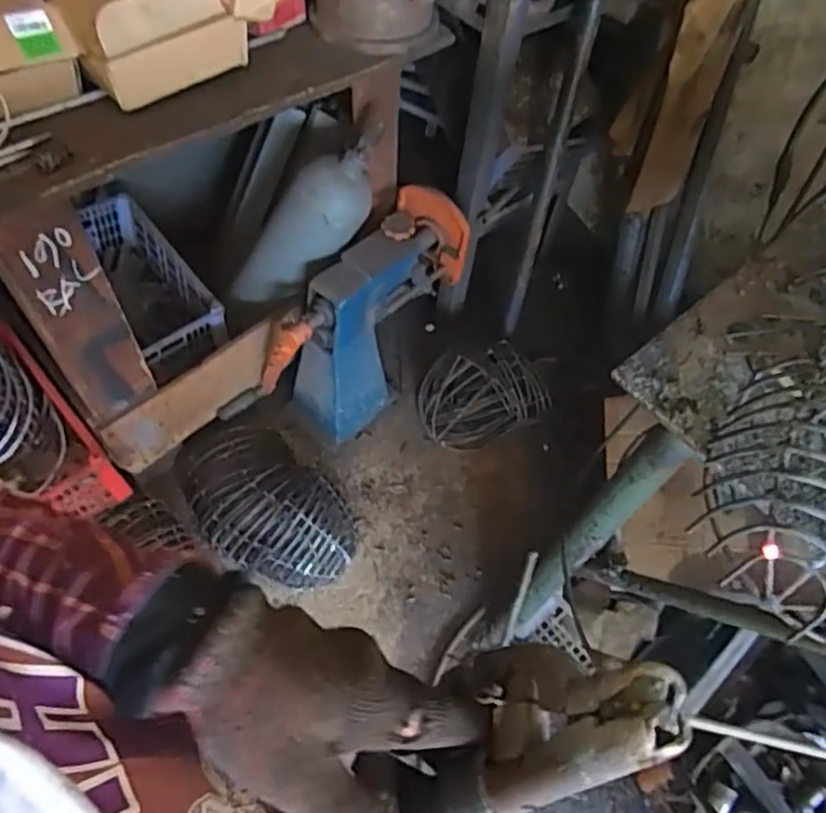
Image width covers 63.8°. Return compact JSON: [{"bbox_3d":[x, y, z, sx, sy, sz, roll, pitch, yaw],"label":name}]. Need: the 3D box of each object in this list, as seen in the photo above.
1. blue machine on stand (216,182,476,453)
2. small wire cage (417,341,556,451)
[{"bbox_3d":[-0.137,-0.167,1.478,0.200,0.422,0.577,39,62,19],"label":"blue machine on stand"},{"bbox_3d":[0.179,-0.032,1.626,0.327,0.150,0.219,-10,59,-11],"label":"small wire cage"}]

